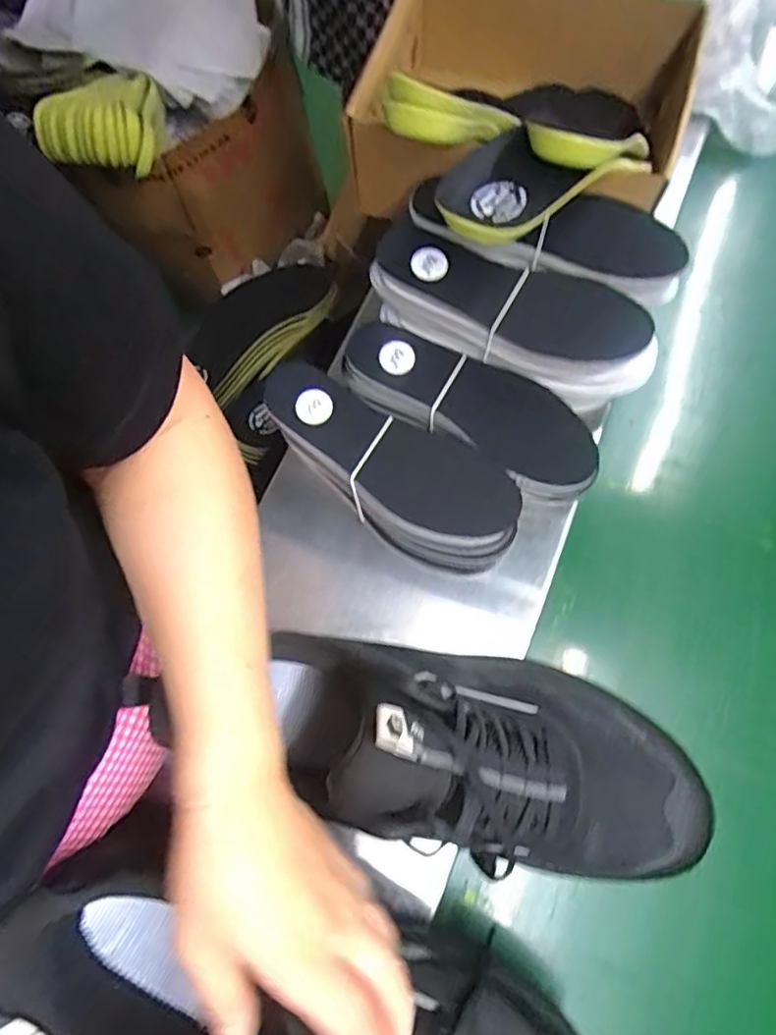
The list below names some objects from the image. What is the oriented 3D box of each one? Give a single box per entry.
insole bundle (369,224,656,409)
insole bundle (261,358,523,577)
[{"bbox_3d":[0.096,-0.159,0.455,0.214,0.051,0.078,27,75,11],"label":"insole bundle"},{"bbox_3d":[-0.003,-0.039,0.451,0.211,0.046,0.081,32,76,12],"label":"insole bundle"}]

